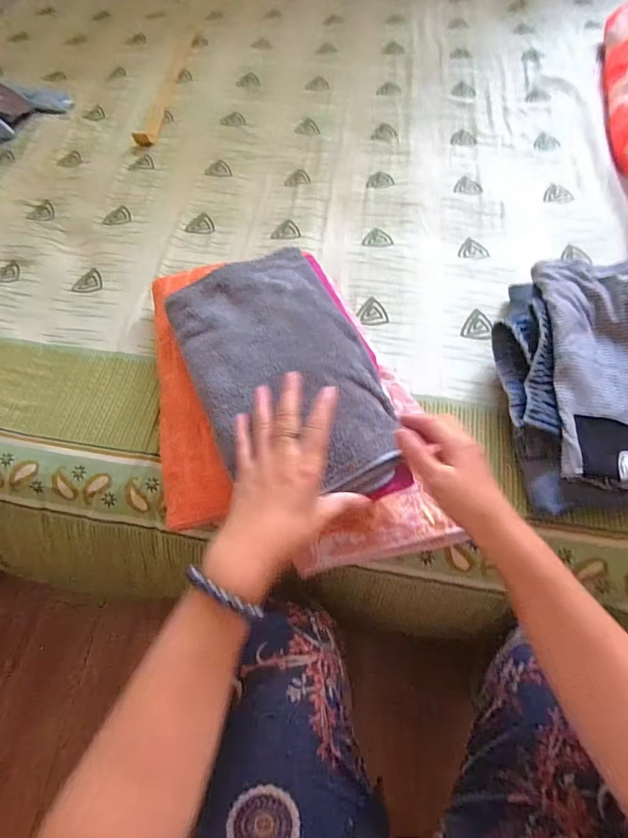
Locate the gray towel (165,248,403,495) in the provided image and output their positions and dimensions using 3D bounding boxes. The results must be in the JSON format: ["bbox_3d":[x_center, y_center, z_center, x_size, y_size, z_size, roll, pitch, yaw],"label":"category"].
[{"bbox_3d":[-0.037,-0.059,0.460,0.183,0.031,0.315,-22,66,-9],"label":"gray towel"}]

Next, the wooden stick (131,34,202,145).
[{"bbox_3d":[-0.299,-0.706,0.883,0.036,0.017,0.413,5,64,4],"label":"wooden stick"}]

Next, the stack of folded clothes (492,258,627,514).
[{"bbox_3d":[0.361,-0.060,0.511,0.253,0.084,0.327,-1,64,1],"label":"stack of folded clothes"}]

